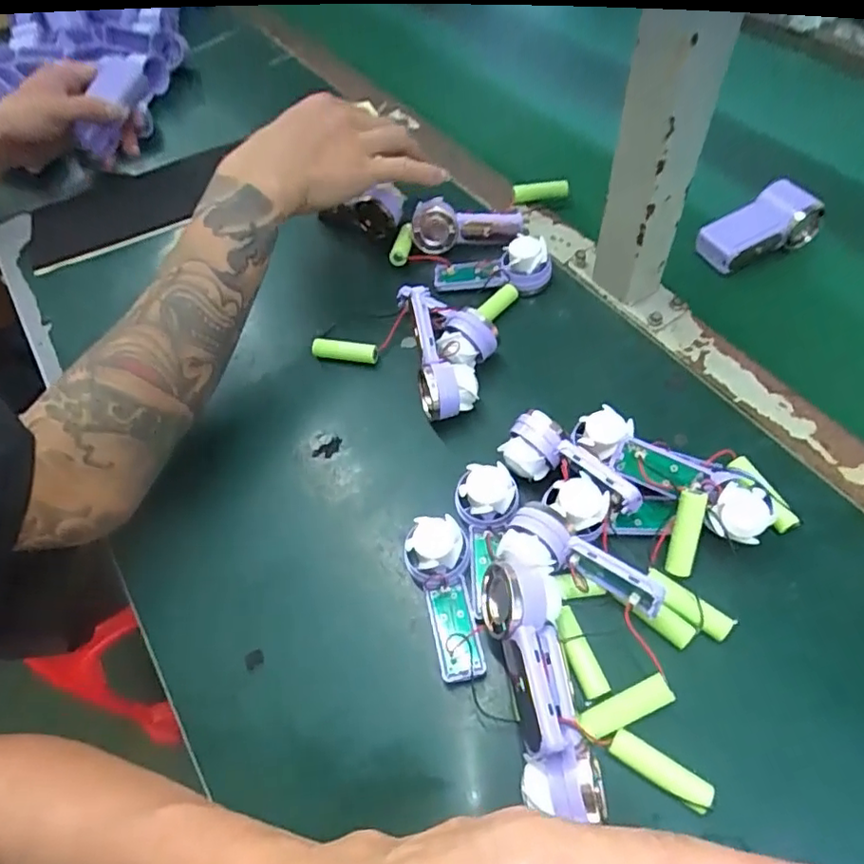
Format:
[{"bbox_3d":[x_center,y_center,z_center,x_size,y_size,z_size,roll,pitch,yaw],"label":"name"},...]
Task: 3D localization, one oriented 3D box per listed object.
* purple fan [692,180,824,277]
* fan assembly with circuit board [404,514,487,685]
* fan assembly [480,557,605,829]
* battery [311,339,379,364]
[{"bbox_3d":[0.262,-0.159,0.480,0.089,0.052,0.034,-32,54,6],"label":"purple fan"},{"bbox_3d":[0.010,0.094,0.343,0.035,0.028,0.090,-12,59,-5],"label":"fan assembly with circuit board"},{"bbox_3d":[0.052,0.119,0.306,0.041,0.038,0.111,-8,57,0],"label":"fan assembly"},{"bbox_3d":[-0.067,-0.065,0.469,0.052,0.013,0.014,6,59,9],"label":"battery"}]

